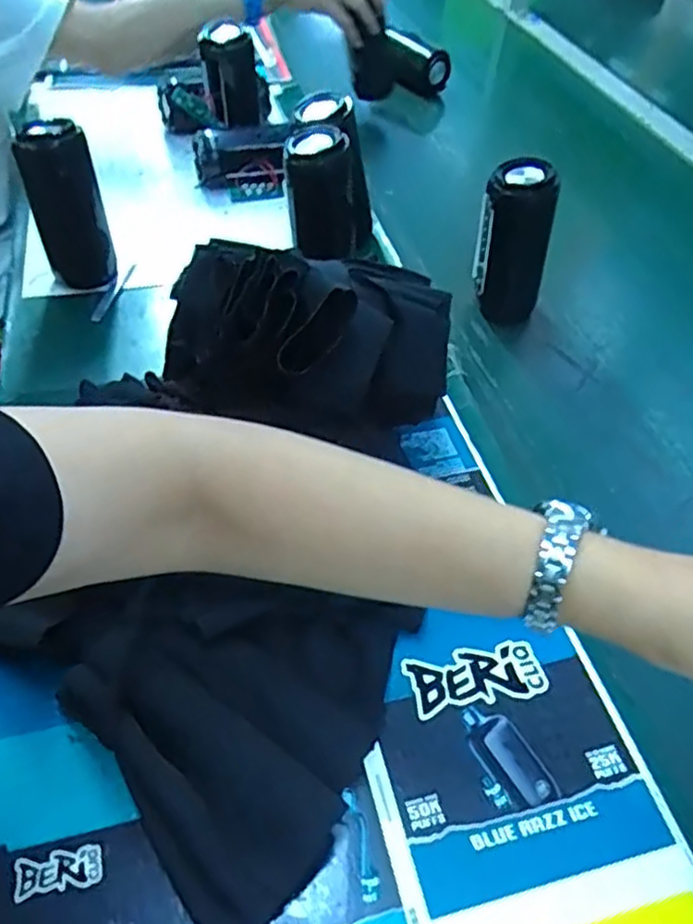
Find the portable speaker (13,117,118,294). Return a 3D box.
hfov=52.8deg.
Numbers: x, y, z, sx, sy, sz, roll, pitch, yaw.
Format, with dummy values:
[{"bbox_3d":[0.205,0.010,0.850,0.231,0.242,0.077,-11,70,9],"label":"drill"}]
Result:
[{"bbox_3d":[-0.265,-0.237,0.666,0.061,0.163,0.059,-24,53,-23],"label":"portable speaker"}]

